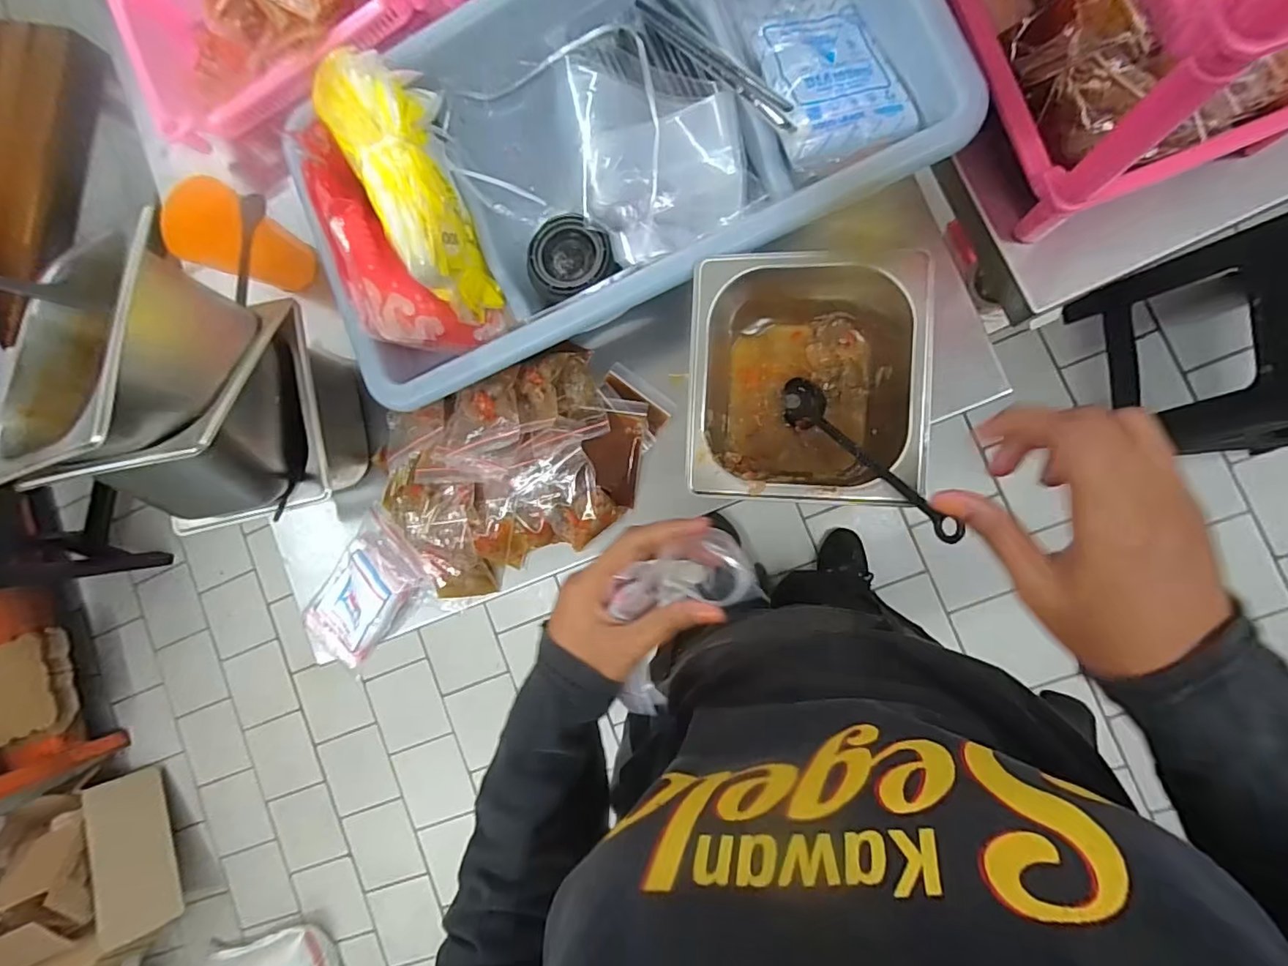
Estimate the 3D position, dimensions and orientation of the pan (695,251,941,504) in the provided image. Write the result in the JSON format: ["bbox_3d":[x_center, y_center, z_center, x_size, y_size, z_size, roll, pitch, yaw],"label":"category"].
[{"bbox_3d":[0.119,-0.088,0.437,0.165,0.104,0.189,3,90,11],"label":"pan"}]

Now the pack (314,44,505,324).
[{"bbox_3d":[-0.178,-0.236,0.449,0.060,0.116,0.174,-20,85,10],"label":"pack"}]

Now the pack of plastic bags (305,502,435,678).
[{"bbox_3d":[-0.271,0.111,0.547,0.089,0.032,0.156,37,96,9],"label":"pack of plastic bags"}]

